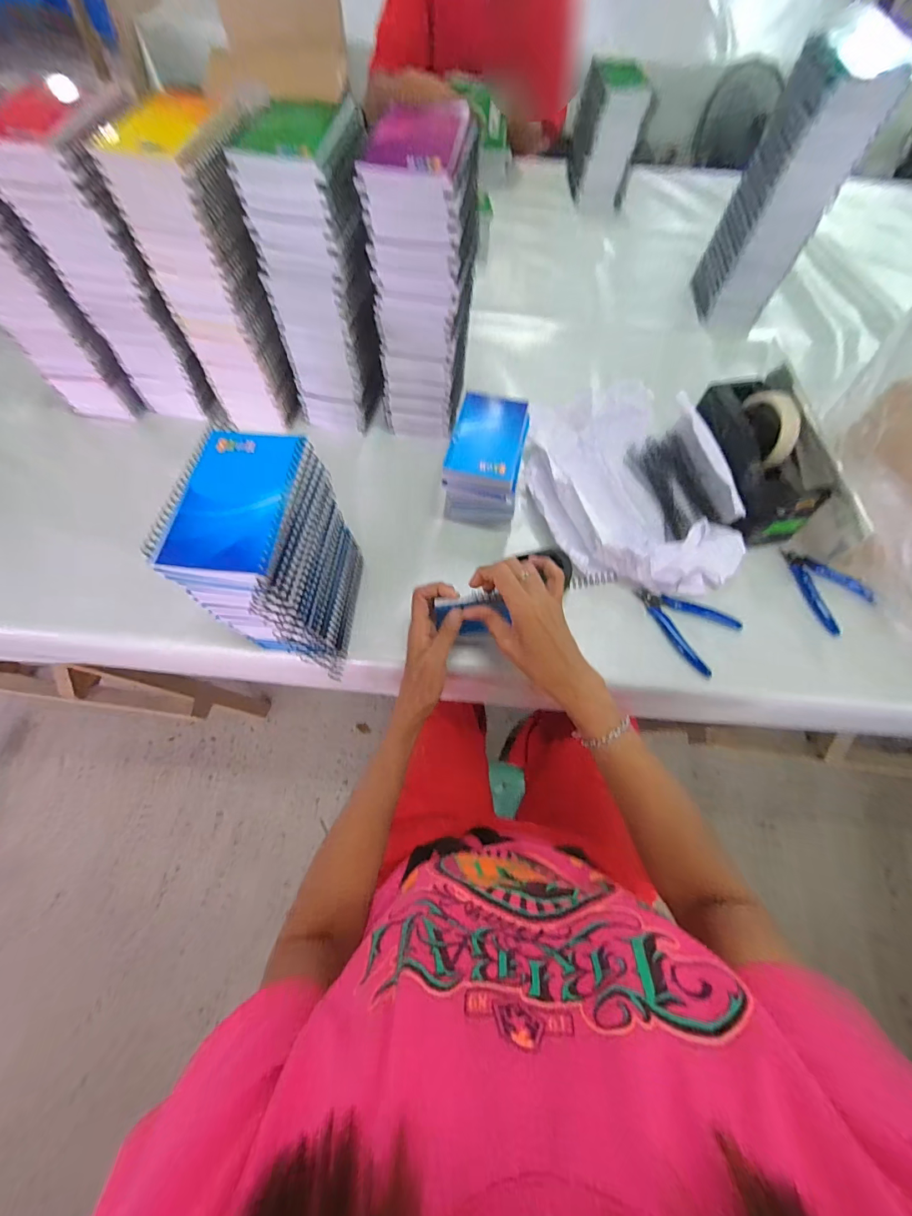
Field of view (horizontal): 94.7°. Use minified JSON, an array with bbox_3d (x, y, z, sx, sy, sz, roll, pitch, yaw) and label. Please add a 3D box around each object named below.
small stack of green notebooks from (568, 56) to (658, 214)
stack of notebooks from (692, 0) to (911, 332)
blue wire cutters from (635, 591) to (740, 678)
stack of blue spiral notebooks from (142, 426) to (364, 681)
[{"bbox_3d":[0.292,-0.927,0.834,0.109,0.179,0.120,-4,67,-3],"label":"small stack of green notebooks"},{"bbox_3d":[0.480,-0.601,0.629,0.100,0.297,0.116,1,66,-1],"label":"stack of notebooks"},{"bbox_3d":[0.273,0.013,0.507,0.117,0.013,0.088,39,71,14],"label":"blue wire cutters"},{"bbox_3d":[-0.173,-0.040,0.414,0.112,0.199,0.151,4,66,0],"label":"stack of blue spiral notebooks"}]

